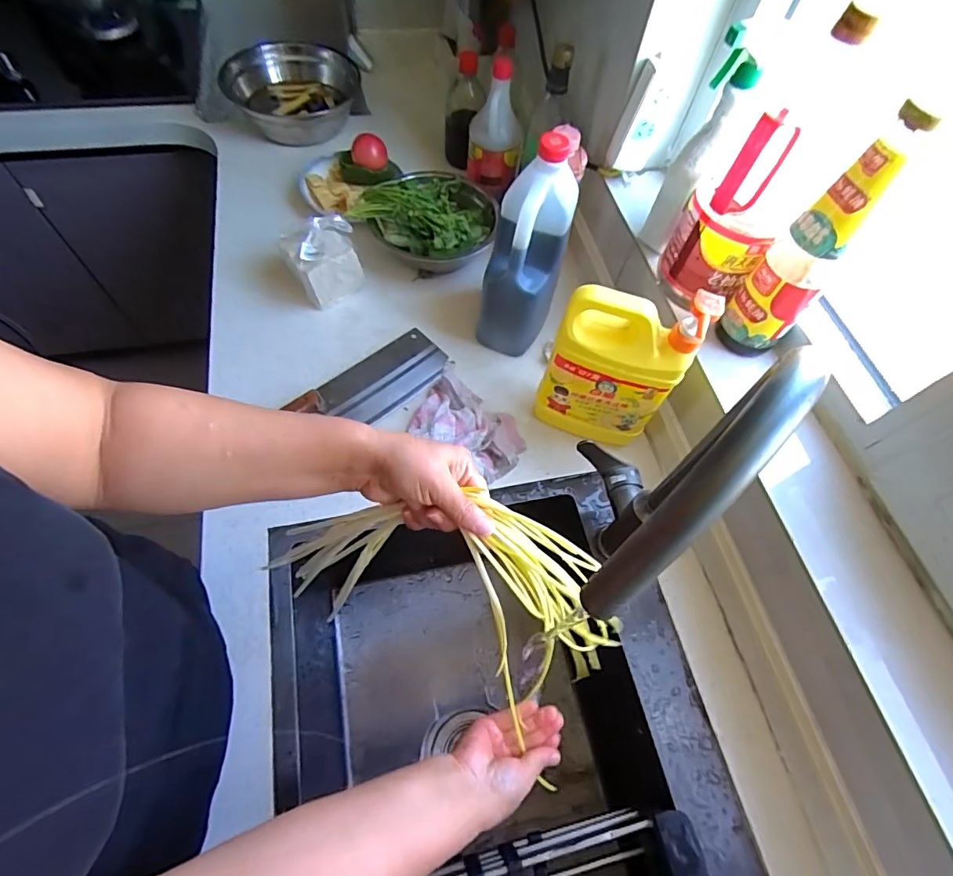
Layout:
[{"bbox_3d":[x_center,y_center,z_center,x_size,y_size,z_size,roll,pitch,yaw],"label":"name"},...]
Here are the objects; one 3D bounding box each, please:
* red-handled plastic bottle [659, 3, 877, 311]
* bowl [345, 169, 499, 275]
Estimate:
[{"bbox_3d":[0.285,-0.267,0.507,0.099,0.265,0.117,28,63,11],"label":"red-handled plastic bottle"},{"bbox_3d":[-0.055,-0.348,0.778,0.186,0.082,0.191,2,61,-3],"label":"bowl"}]

